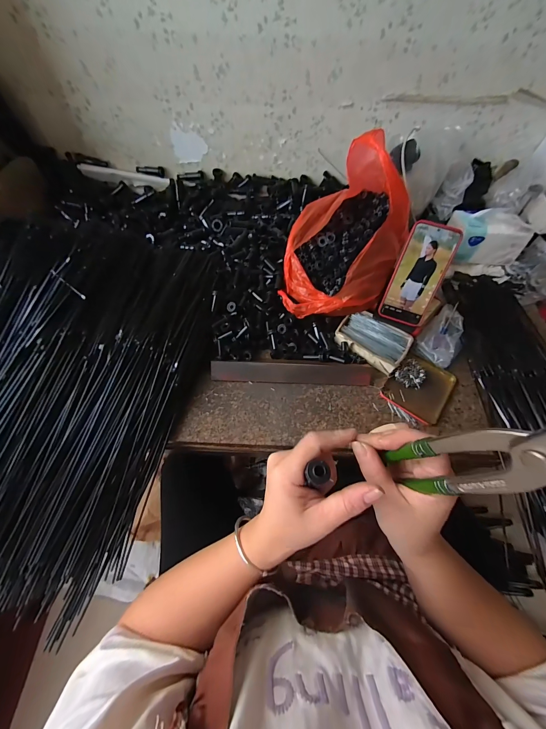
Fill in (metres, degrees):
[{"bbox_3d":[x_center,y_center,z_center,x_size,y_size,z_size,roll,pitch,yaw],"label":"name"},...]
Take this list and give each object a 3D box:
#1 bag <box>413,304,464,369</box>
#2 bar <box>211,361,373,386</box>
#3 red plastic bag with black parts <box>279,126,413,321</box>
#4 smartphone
[{"bbox_3d":[0.327,-0.058,0.536,0.069,0.032,0.119,36,64,21],"label":"bag"},{"bbox_3d":[0.034,0.016,0.511,0.286,0.008,0.040,2,93,-1],"label":"bar"},{"bbox_3d":[0.134,-0.240,0.508,0.215,0.188,0.263,6,57,4],"label":"red plastic bag with black parts"},{"bbox_3d":[0.251,-0.153,0.486,0.079,0.163,0.012,20,22,10],"label":"smartphone"}]

